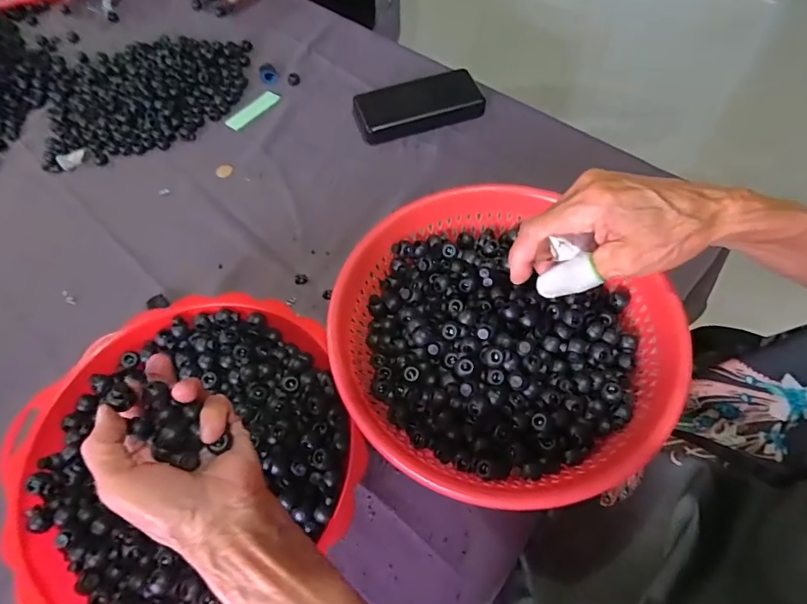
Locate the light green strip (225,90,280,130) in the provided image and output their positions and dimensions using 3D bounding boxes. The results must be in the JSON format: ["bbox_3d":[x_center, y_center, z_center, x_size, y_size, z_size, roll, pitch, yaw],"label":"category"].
[{"bbox_3d":[-0.202,-0.258,0.640,0.026,0.006,0.079,33,66,19],"label":"light green strip"}]

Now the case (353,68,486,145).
[{"bbox_3d":[0.019,-0.248,0.607,0.158,0.029,0.080,-15,60,-7],"label":"case"}]

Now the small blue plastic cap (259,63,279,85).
[{"bbox_3d":[-0.187,-0.316,0.662,0.023,0.013,0.030,-15,60,-7],"label":"small blue plastic cap"}]

